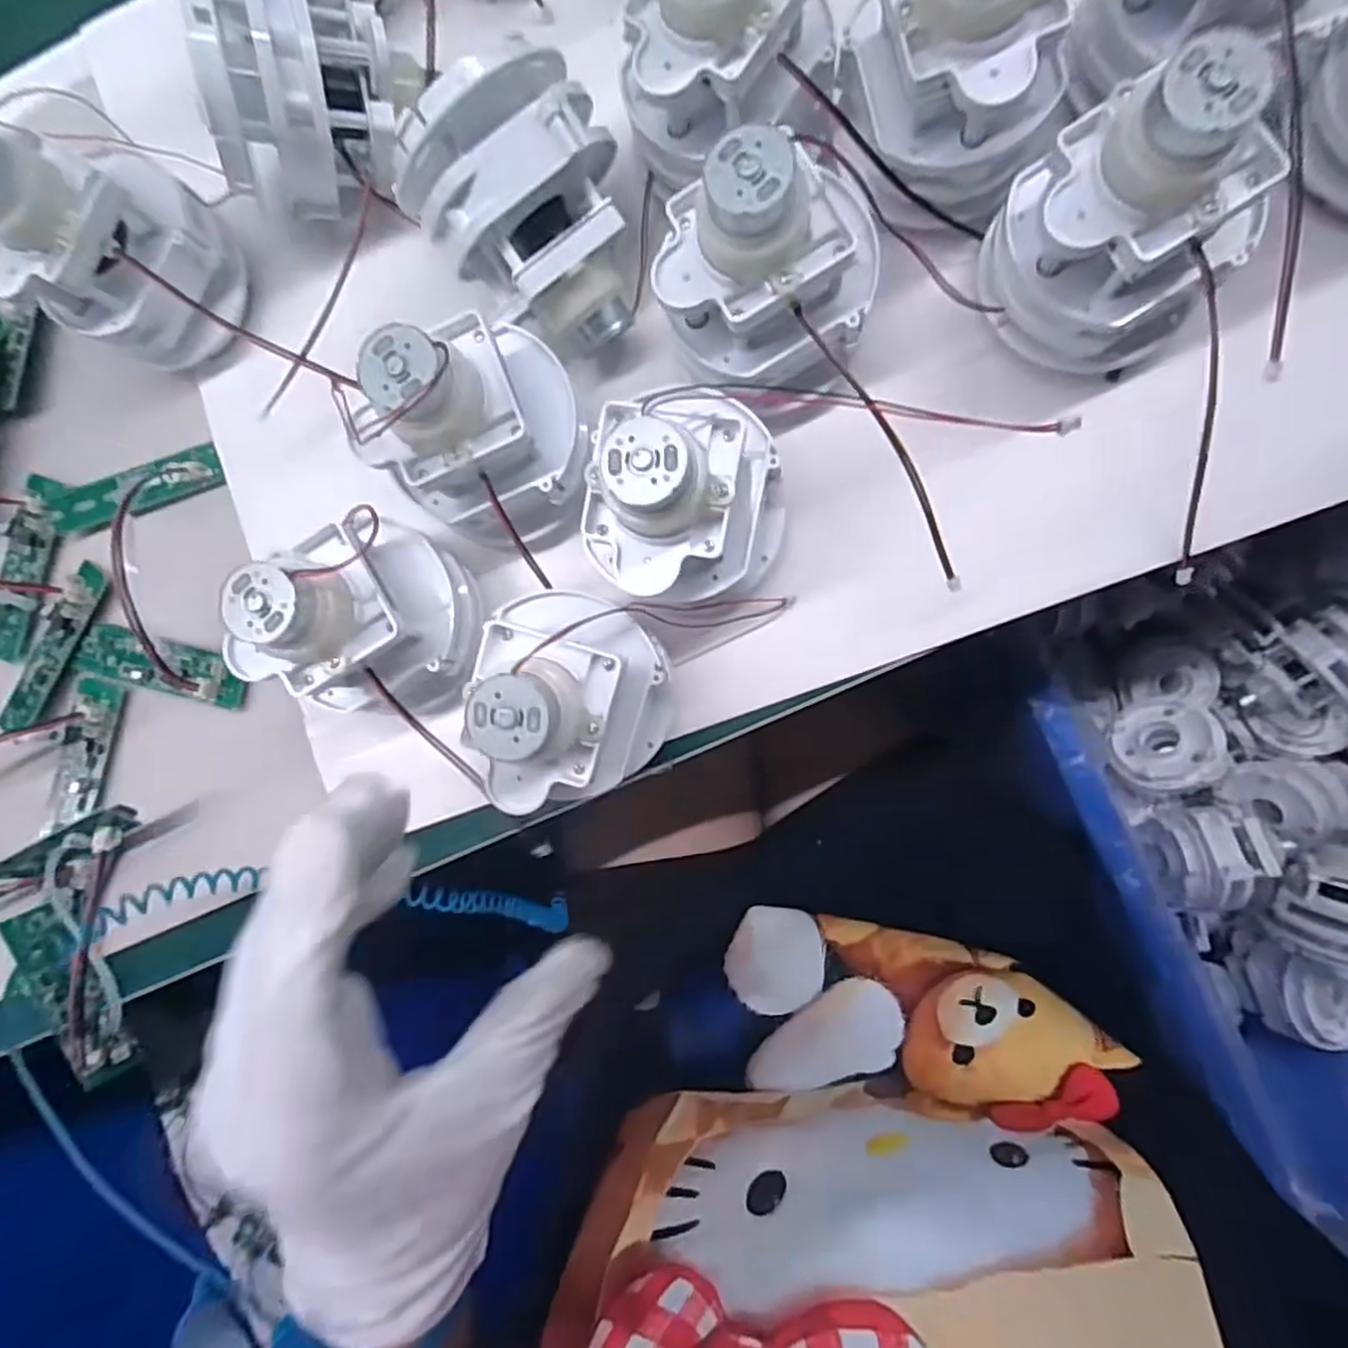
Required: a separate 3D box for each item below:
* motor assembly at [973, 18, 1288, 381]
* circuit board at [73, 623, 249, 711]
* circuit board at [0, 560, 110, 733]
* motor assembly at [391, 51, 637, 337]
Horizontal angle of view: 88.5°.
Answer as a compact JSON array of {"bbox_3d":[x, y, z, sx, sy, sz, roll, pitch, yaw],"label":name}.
[{"bbox_3d":[0.132,-0.132,0.204,0.063,0.087,0.059,-25,84,10],"label":"motor assembly"},{"bbox_3d":[-0.219,-0.003,0.294,0.077,0.012,0.023,13,92,11],"label":"circuit board"},{"bbox_3d":[-0.270,-0.010,0.299,0.018,0.004,0.080,29,95,10],"label":"circuit board"},{"bbox_3d":[-0.045,-0.150,0.237,0.063,0.072,0.064,-31,84,5],"label":"motor assembly"}]

